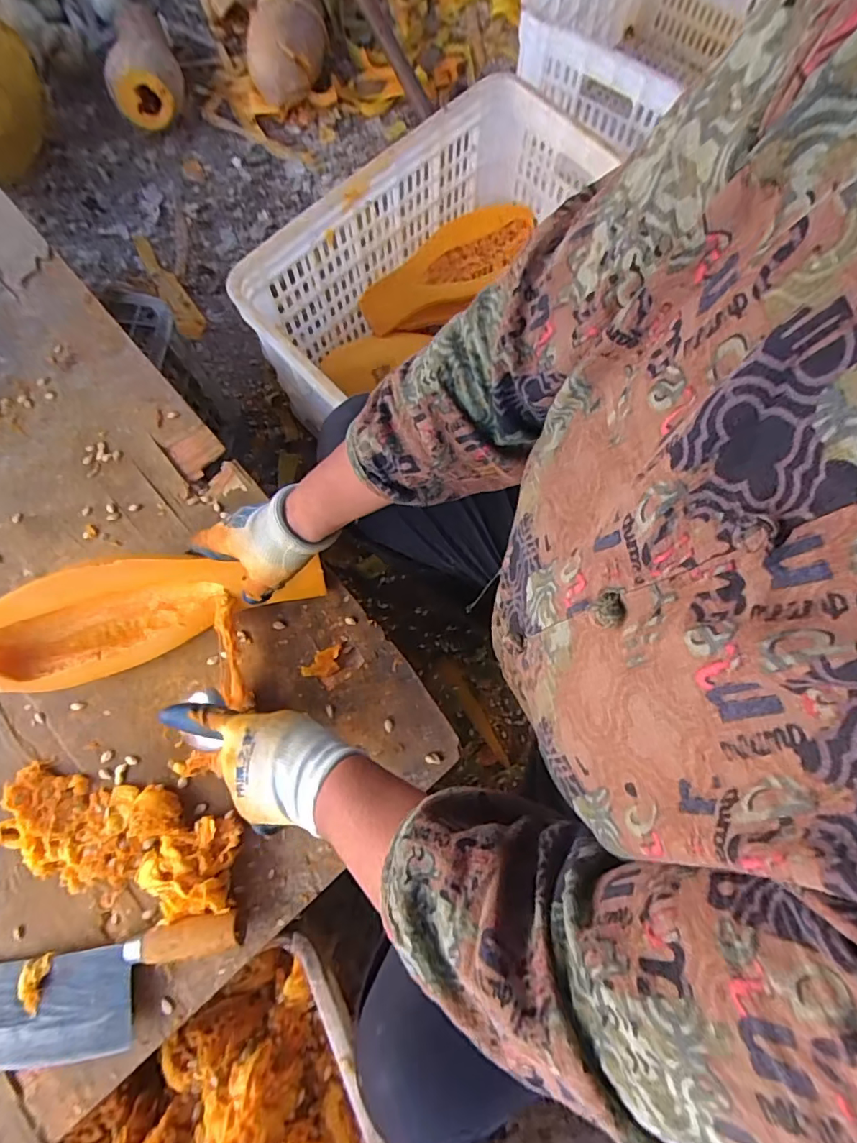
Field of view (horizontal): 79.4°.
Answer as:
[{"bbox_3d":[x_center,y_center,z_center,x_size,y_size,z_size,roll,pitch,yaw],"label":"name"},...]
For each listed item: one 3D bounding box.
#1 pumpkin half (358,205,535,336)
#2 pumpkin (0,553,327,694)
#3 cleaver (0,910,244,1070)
[{"bbox_3d":[0.033,-0.521,0.874,0.325,0.084,0.108,-30,78,-5],"label":"pumpkin half"},{"bbox_3d":[-0.277,0.026,0.494,0.286,0.121,0.058,-18,41,-10],"label":"pumpkin"},{"bbox_3d":[-0.291,0.367,0.444,0.264,0.032,0.087,-11,76,-4],"label":"cleaver"}]

